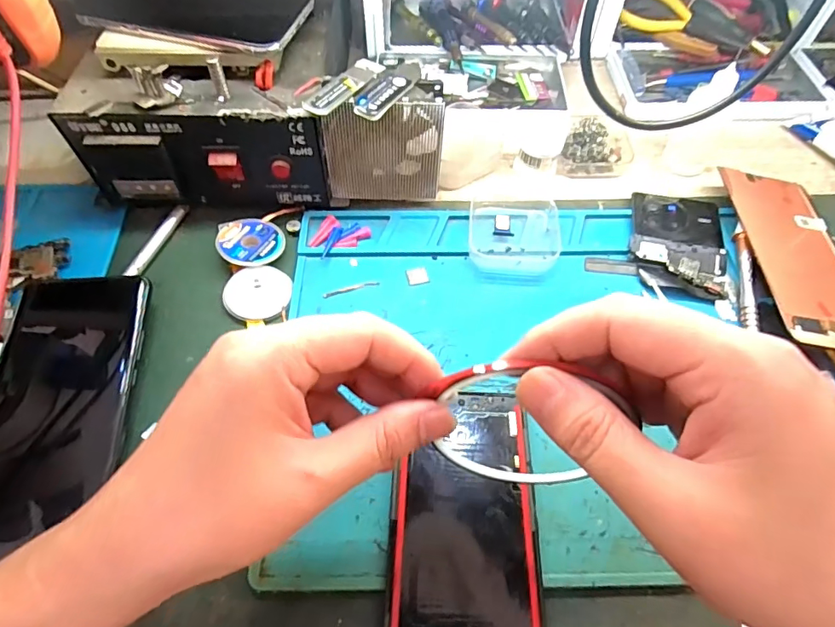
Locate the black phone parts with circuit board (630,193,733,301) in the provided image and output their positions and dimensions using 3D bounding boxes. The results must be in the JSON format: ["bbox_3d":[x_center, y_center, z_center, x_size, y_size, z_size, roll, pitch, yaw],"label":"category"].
[{"bbox_3d":[0.188,-0.055,0.347,0.066,0.009,0.094,7,59,4],"label":"black phone parts with circuit board"}]

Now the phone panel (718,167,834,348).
[{"bbox_3d":[0.263,-0.043,0.332,0.074,0.004,0.154,8,56,-6],"label":"phone panel"}]

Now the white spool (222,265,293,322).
[{"bbox_3d":[-0.107,-0.014,0.320,0.043,0.007,0.039,-15,60,-8],"label":"white spool"}]

